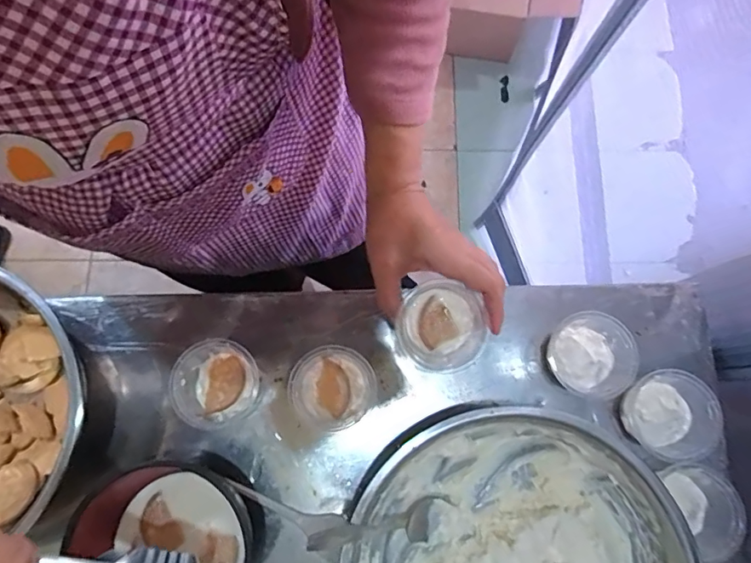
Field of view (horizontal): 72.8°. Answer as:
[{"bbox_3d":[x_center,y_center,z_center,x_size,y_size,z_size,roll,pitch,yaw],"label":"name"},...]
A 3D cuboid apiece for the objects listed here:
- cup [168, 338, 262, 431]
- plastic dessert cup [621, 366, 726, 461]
[{"bbox_3d":[-0.142,0.094,0.456,0.071,0.042,0.079,19,77,5],"label":"cup"},{"bbox_3d":[0.257,0.117,0.448,0.067,0.044,0.074,-12,76,-2],"label":"plastic dessert cup"}]

